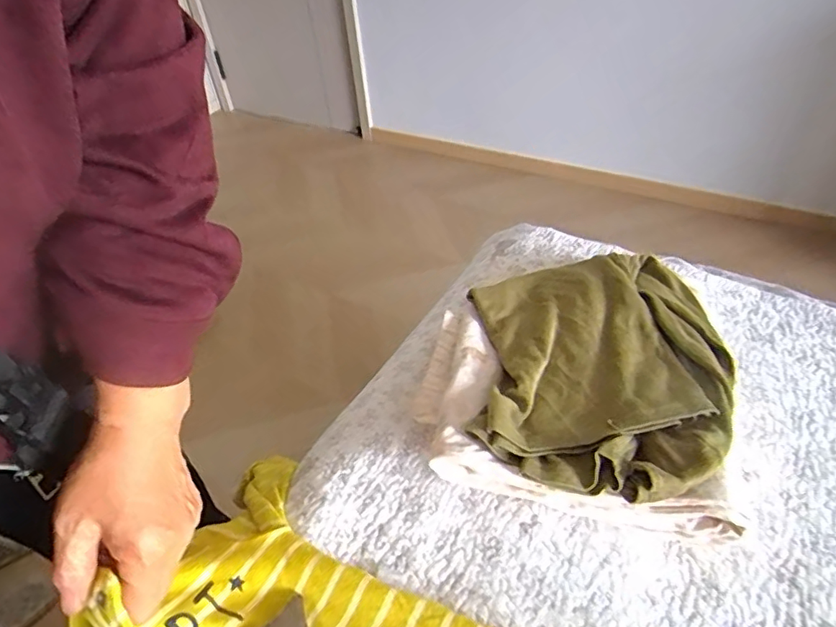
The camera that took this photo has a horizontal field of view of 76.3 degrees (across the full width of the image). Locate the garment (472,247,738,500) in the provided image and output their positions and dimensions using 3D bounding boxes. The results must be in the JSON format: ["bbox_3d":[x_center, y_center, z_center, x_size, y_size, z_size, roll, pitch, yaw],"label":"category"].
[{"bbox_3d":[0.151,0.025,0.457,0.212,0.036,0.286,7,43,13],"label":"garment"}]

